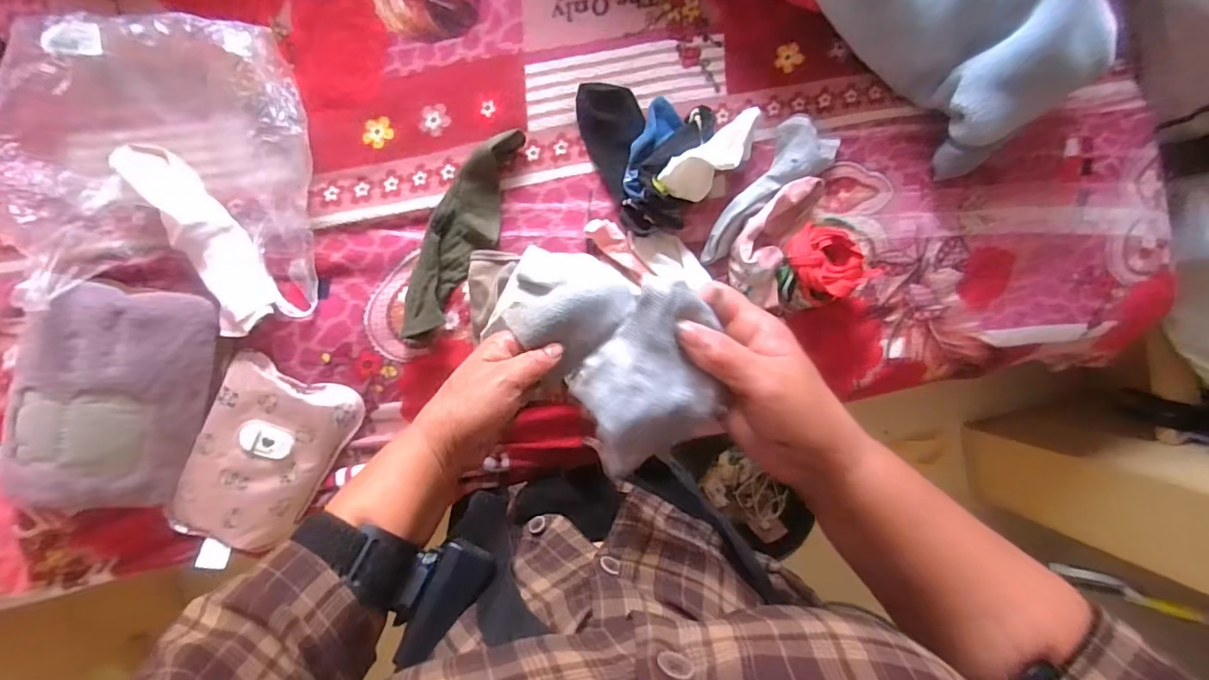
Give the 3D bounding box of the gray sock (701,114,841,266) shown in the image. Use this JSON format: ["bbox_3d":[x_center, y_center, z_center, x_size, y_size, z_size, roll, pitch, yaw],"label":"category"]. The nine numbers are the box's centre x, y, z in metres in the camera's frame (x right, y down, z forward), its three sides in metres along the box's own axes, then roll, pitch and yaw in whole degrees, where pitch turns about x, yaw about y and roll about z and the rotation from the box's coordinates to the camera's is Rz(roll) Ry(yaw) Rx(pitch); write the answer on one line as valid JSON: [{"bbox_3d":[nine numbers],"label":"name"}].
[{"bbox_3d":[0.198,-0.193,0.691,0.228,0.029,0.076,-44,97,-6],"label":"gray sock"}]

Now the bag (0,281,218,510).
[{"bbox_3d":[-0.543,0.063,0.596,0.175,0.049,0.248,12,89,-9],"label":"bag"}]

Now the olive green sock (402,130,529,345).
[{"bbox_3d":[-0.174,-0.129,0.665,0.077,0.044,0.268,22,87,-9],"label":"olive green sock"}]

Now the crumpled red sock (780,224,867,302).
[{"bbox_3d":[0.275,-0.098,0.695,0.091,0.058,0.096,-3,91,-9],"label":"crumpled red sock"}]

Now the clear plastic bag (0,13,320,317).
[{"bbox_3d":[-0.478,-0.177,0.602,0.274,0.092,0.315,-3,91,-9],"label":"clear plastic bag"}]

